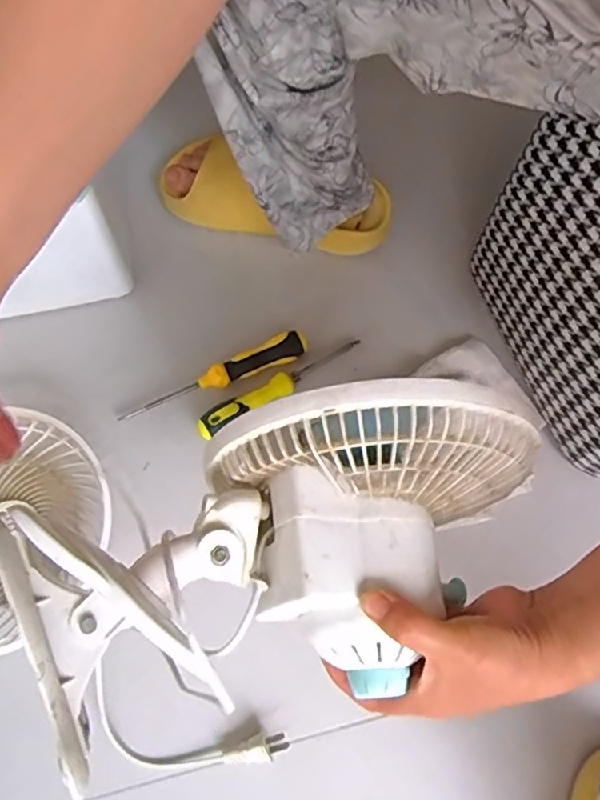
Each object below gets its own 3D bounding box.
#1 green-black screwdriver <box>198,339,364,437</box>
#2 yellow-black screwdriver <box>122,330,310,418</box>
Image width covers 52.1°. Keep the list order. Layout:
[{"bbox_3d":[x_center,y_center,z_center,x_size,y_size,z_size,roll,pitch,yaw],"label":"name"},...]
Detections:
[{"bbox_3d":[-0.020,-0.019,0.620,0.188,0.026,0.030,-31,74,-13],"label":"green-black screwdriver"},{"bbox_3d":[-0.085,-0.020,0.620,0.196,0.023,0.026,-25,72,-12],"label":"yellow-black screwdriver"}]

